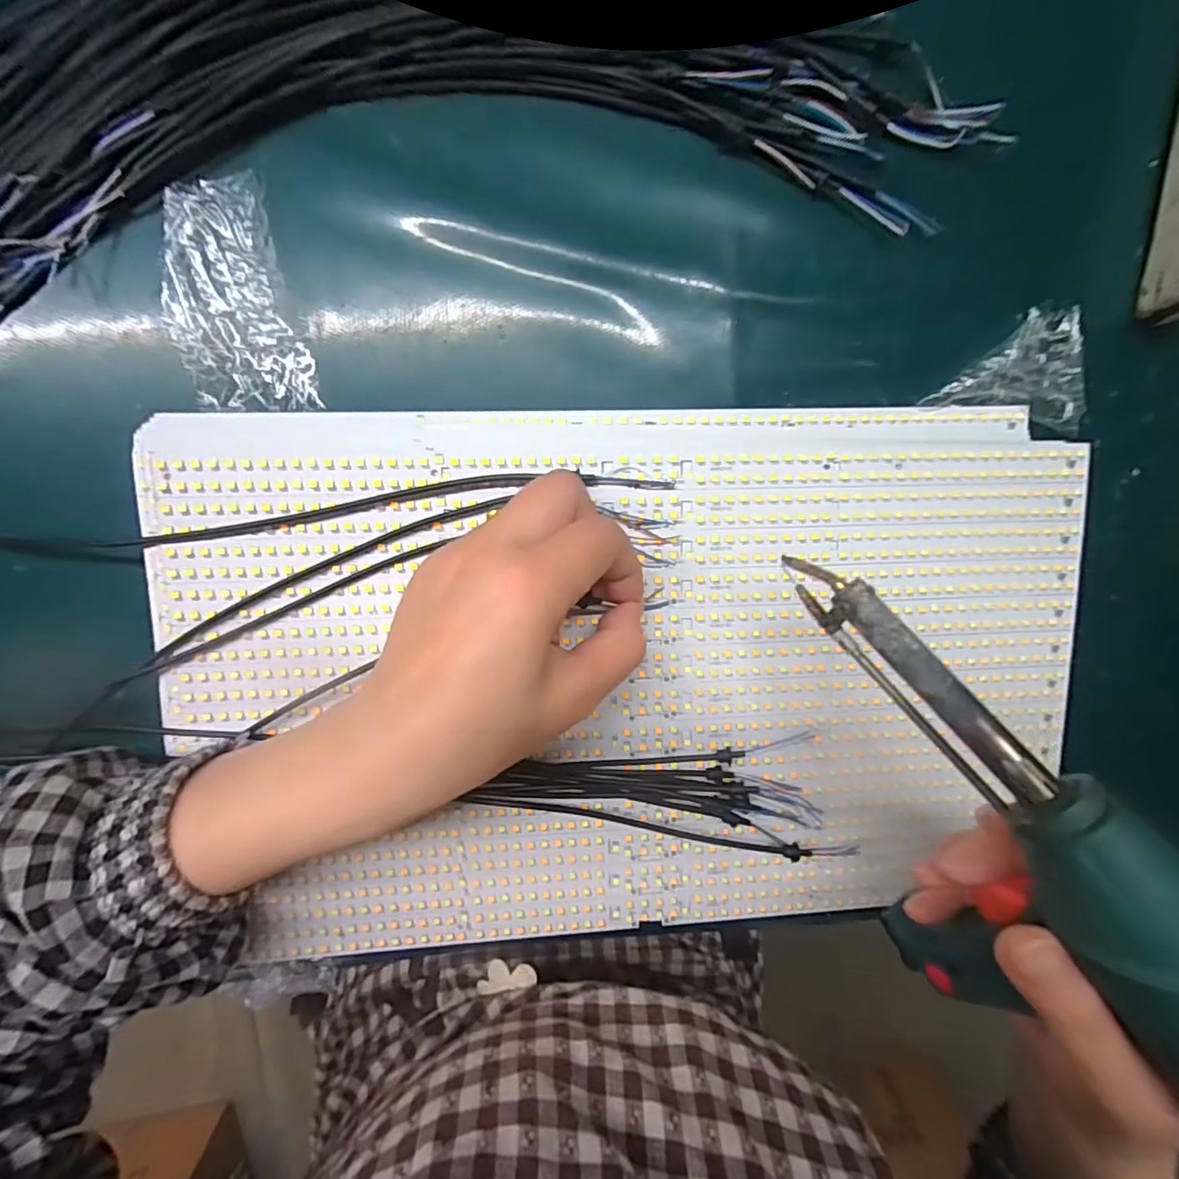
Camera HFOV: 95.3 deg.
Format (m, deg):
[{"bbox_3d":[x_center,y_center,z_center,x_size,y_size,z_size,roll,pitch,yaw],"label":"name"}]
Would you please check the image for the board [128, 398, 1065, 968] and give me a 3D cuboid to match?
[{"bbox_3d":[0.026,0.042,0.259,0.417,0.025,0.251,-2,94,-4],"label":"board"}]

